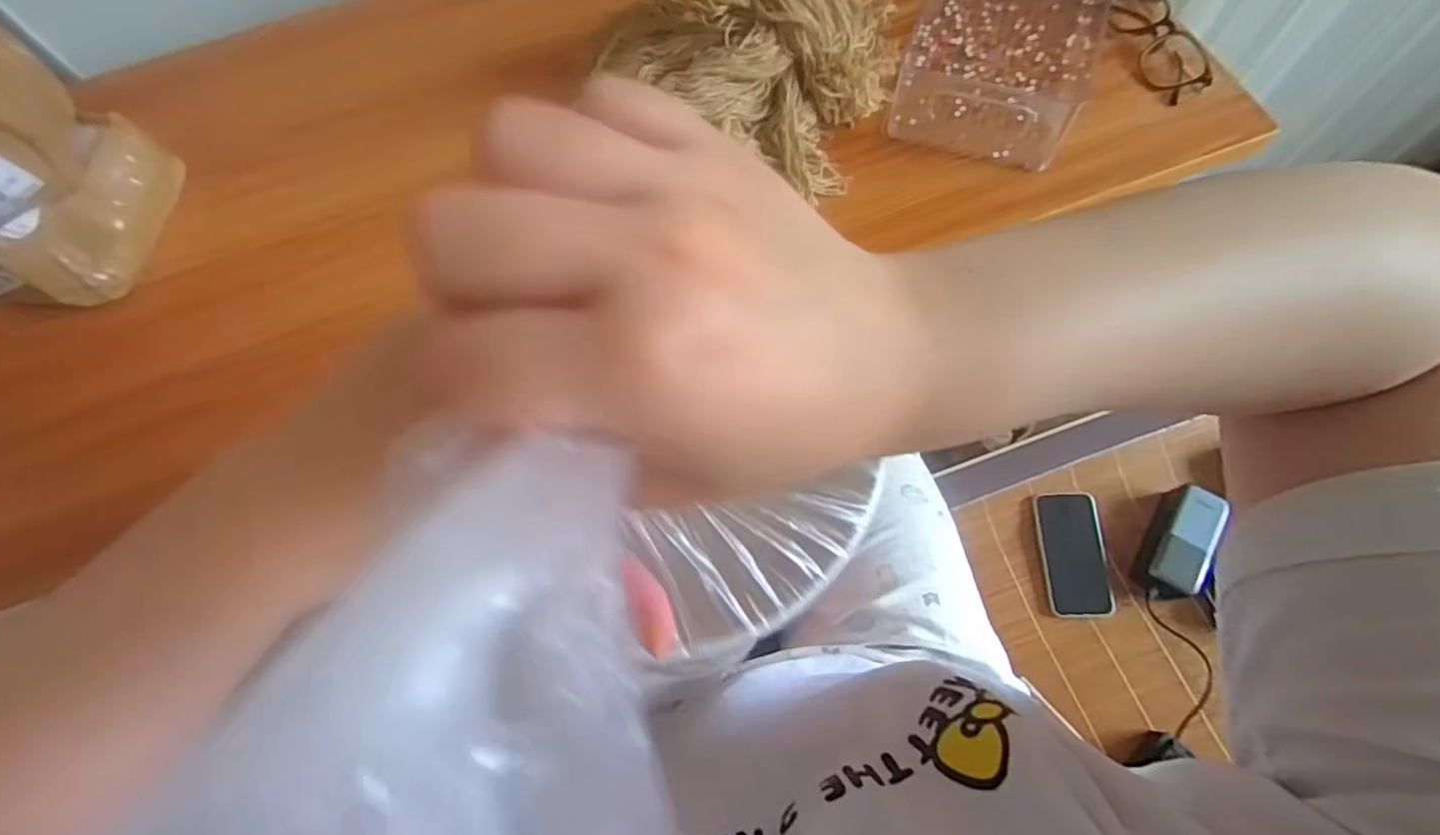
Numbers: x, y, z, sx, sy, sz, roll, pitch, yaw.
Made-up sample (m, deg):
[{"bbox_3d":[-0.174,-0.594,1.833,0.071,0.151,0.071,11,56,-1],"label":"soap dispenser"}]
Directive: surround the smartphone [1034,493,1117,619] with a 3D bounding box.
[{"bbox_3d":[0.434,0.168,0.774,0.073,0.009,0.147,-6,76,15],"label":"smartphone"}]

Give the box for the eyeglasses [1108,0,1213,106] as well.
[{"bbox_3d":[0.427,-0.366,0.608,0.056,0.030,0.123,-11,68,-1],"label":"eyeglasses"}]

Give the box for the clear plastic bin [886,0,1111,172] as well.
[{"bbox_3d":[0.278,-0.375,0.593,0.174,0.067,0.286,17,70,10],"label":"clear plastic bin"}]

